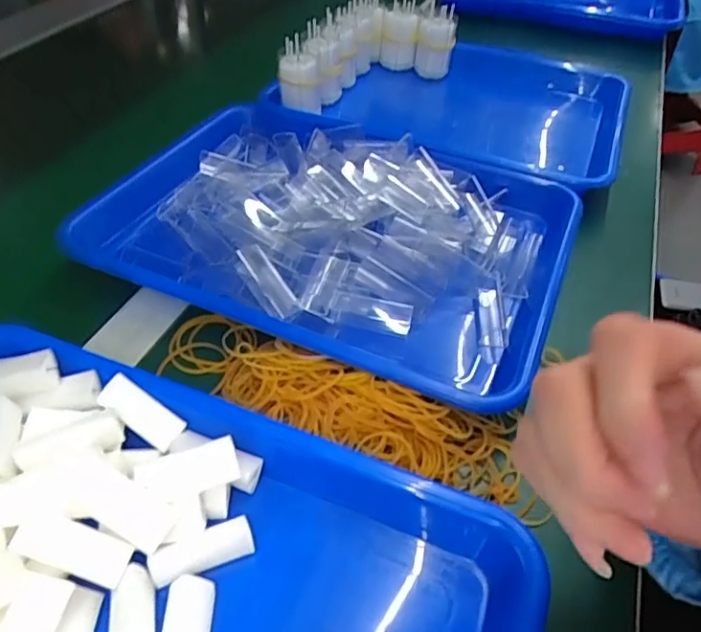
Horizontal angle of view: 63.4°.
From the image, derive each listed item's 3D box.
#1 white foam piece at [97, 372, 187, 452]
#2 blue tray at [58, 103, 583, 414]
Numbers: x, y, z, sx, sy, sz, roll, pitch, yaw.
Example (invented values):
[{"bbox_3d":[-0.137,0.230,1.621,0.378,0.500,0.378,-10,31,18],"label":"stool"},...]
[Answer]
[{"bbox_3d":[-0.108,0.049,0.292,0.045,0.007,0.017,37,52,3],"label":"white foam piece"},{"bbox_3d":[-0.017,-0.067,0.427,0.344,0.051,0.243,19,48,15],"label":"blue tray"}]

